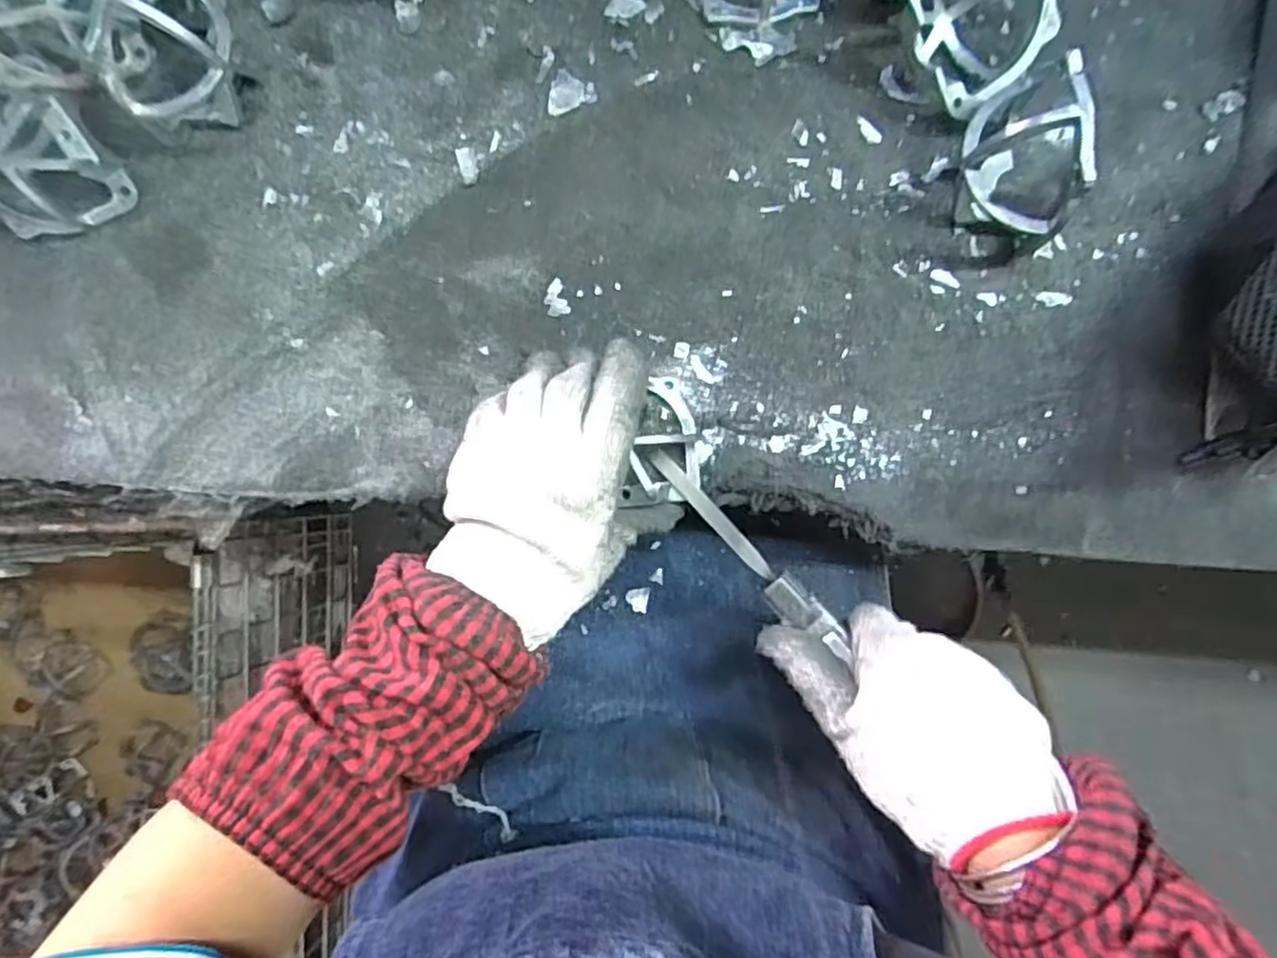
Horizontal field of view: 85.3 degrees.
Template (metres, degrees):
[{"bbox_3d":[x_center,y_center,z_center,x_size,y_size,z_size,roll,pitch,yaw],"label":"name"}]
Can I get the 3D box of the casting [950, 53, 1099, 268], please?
[{"bbox_3d":[0.192,-0.164,0.356,0.048,0.080,0.083,-8,87,3],"label":"casting"}]

